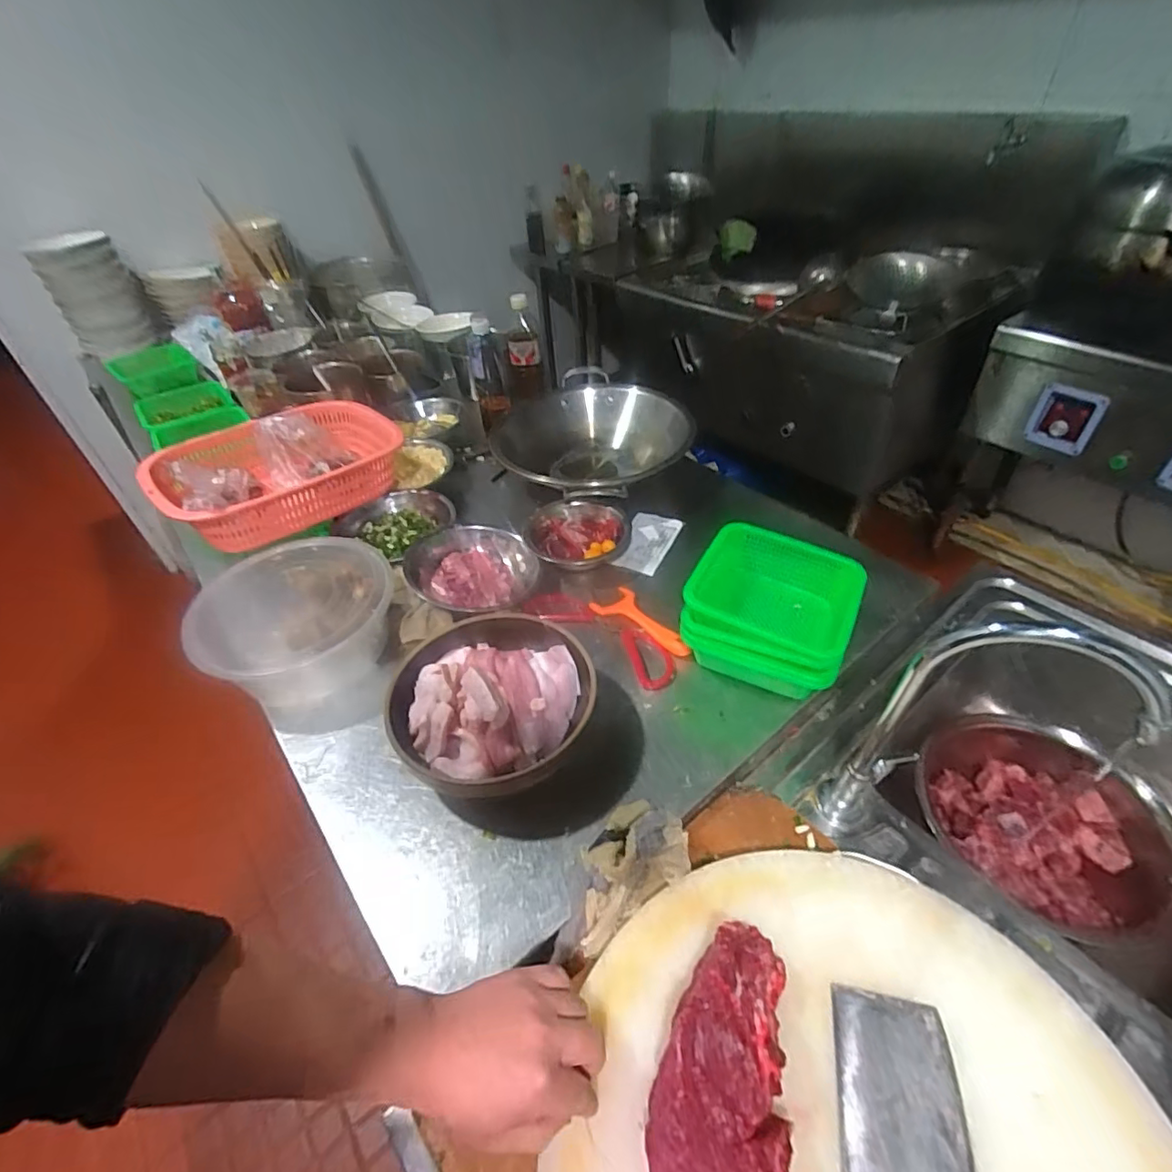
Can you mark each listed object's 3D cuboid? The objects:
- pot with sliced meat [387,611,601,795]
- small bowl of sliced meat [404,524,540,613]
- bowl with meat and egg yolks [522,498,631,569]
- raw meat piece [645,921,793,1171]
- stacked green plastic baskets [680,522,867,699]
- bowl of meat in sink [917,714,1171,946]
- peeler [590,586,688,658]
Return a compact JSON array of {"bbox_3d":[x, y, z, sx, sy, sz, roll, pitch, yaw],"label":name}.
[{"bbox_3d":[-0.102,0.124,0.640,0.207,0.098,0.221,-2,43,2],"label":"pot with sliced meat"},{"bbox_3d":[-0.169,-0.019,0.845,0.158,0.062,0.153,-2,43,2],"label":"small bowl of sliced meat"},{"bbox_3d":[-0.012,-0.075,0.887,0.155,0.046,0.132,-9,43,-5],"label":"bowl with meat and egg yolks"},{"bbox_3d":[0.097,0.329,0.400,0.084,0.059,0.178,12,45,17],"label":"raw meat piece"},{"bbox_3d":[0.220,0.030,0.697,0.170,0.117,0.177,20,48,24],"label":"stacked green plastic baskets"},{"bbox_3d":[0.520,0.287,0.678,0.245,0.116,0.245,-2,43,2],"label":"bowl of meat in sink"},{"bbox_3d":[0.077,0.047,0.765,0.061,0.010,0.143,-35,51,-29],"label":"peeler"}]

